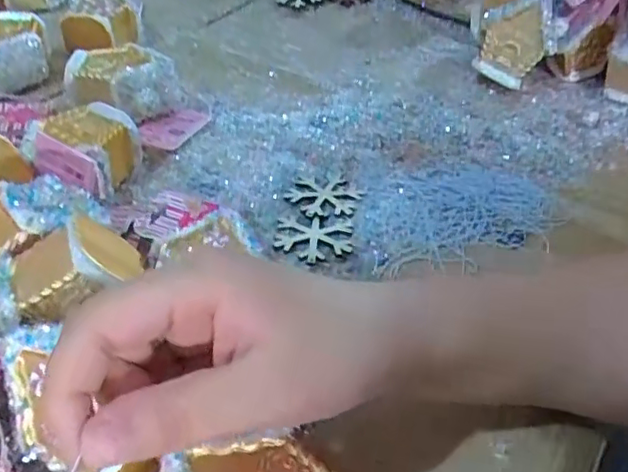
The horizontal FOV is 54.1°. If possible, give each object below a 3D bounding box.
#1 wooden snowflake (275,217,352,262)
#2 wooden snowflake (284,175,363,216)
[{"bbox_3d":[0.000,0.002,0.416,0.049,0.004,0.041,5,40,2],"label":"wooden snowflake"},{"bbox_3d":[0.007,-0.031,0.449,0.045,0.004,0.052,-22,47,-28],"label":"wooden snowflake"}]

